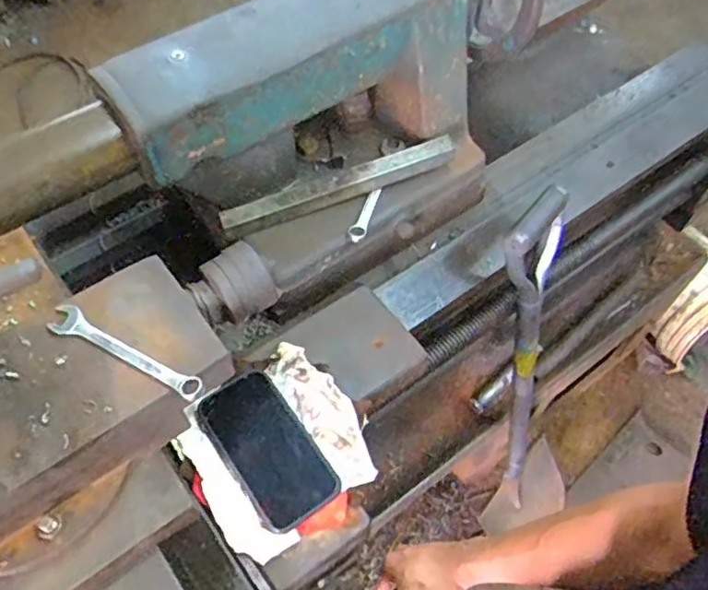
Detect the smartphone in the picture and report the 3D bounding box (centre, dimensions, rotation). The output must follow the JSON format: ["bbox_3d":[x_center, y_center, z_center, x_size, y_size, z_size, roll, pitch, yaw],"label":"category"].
[{"bbox_3d":[-0.088,0.155,0.661,0.088,0.011,0.160,-33,64,-20],"label":"smartphone"}]

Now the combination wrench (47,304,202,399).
[{"bbox_3d":[-0.197,0.049,0.563,0.155,0.012,0.025,24,60,13],"label":"combination wrench"}]

